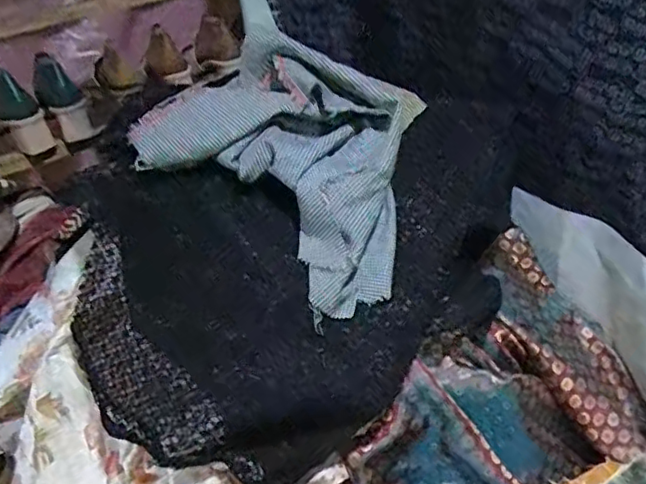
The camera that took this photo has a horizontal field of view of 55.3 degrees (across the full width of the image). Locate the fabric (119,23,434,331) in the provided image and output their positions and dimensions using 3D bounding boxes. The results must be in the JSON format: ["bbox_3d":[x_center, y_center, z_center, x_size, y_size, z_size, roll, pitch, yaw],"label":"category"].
[{"bbox_3d":[-0.038,-0.090,0.701,0.306,0.182,0.216,22,44,29],"label":"fabric"}]

